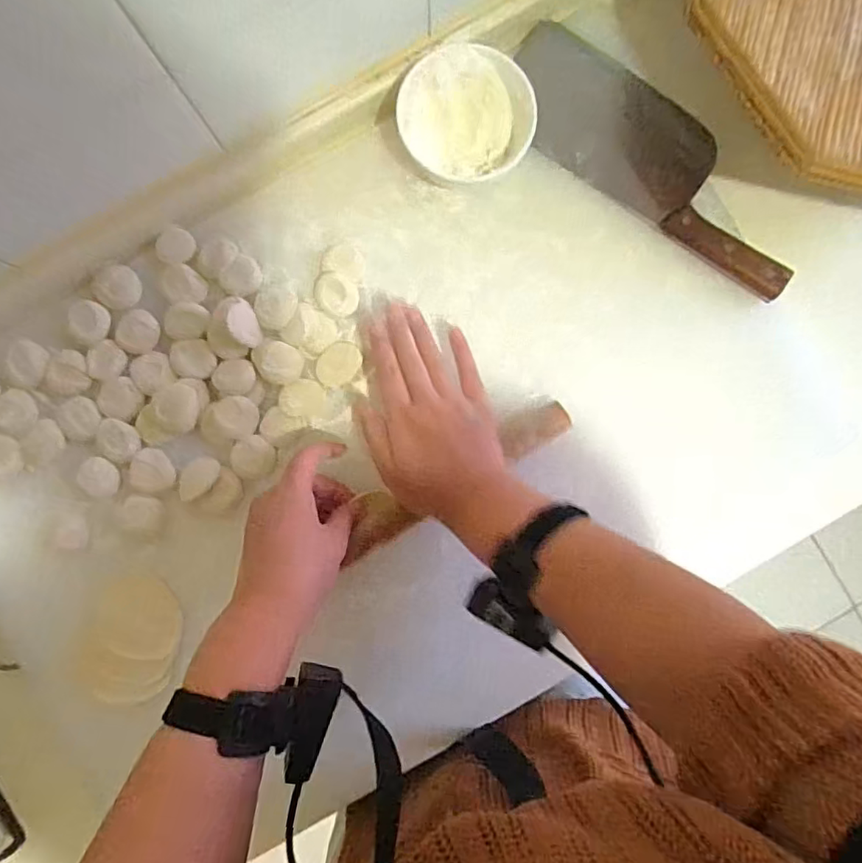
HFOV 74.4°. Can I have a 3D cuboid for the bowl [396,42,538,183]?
[{"bbox_3d":[0.031,-0.270,0.493,0.111,0.047,0.105,0,91,0],"label":"bowl"}]

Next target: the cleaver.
[{"bbox_3d":[0.203,-0.245,0.511,0.308,0.022,0.097,37,90,-1],"label":"cleaver"}]

